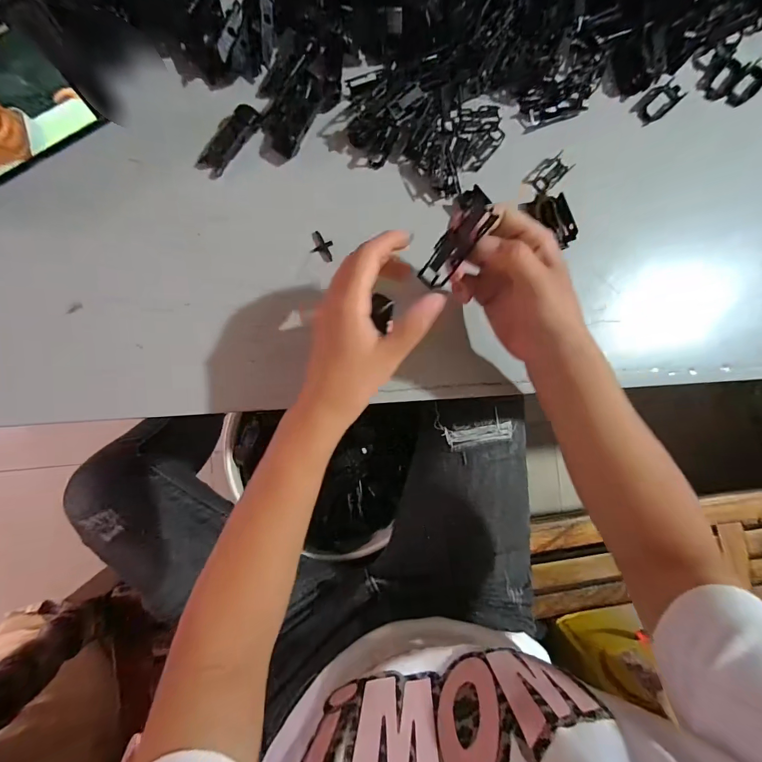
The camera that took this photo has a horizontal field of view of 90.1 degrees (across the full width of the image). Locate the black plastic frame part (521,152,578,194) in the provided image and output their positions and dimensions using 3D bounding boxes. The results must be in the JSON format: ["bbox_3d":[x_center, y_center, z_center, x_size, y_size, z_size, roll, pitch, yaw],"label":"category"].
[{"bbox_3d":[0.160,-0.200,0.365,0.045,0.009,0.025,-44,91,-7],"label":"black plastic frame part"}]

